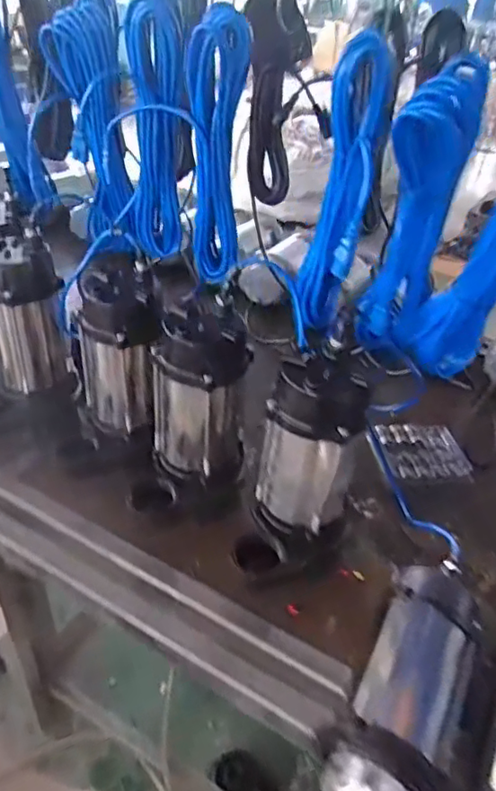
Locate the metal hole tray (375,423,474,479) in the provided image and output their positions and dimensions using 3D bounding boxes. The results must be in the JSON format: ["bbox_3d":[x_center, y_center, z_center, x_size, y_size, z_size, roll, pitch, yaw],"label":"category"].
[{"bbox_3d":[0.331,0.103,1.073,0.156,0.015,0.139,-4,40,-13],"label":"metal hole tray"}]

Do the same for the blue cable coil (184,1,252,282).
[{"bbox_3d":[-0.046,-0.319,0.762,0.077,0.341,0.046,1,39,-7],"label":"blue cable coil"}]

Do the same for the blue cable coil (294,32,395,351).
[{"bbox_3d":[0.107,-0.219,0.669,0.063,0.343,0.122,10,39,5],"label":"blue cable coil"}]

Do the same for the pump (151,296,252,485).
[{"bbox_3d":[-0.069,0.004,0.808,0.135,0.251,0.118,1,39,-7],"label":"pump"}]

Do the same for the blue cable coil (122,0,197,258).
[{"bbox_3d":[-0.129,-0.367,0.803,0.081,0.346,0.054,1,39,-7],"label":"blue cable coil"}]

